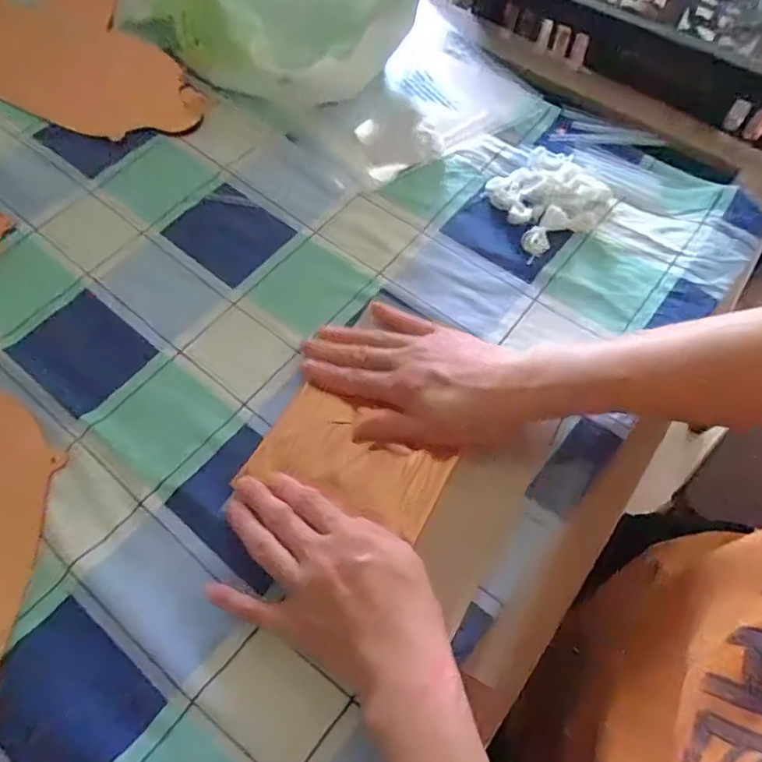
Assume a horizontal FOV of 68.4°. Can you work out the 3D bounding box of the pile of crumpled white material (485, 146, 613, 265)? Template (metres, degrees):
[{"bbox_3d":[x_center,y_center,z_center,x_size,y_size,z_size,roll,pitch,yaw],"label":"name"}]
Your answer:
[{"bbox_3d":[0.139,-0.154,0.470,0.095,0.020,0.082,-32,68,-15],"label":"pile of crumpled white material"}]

